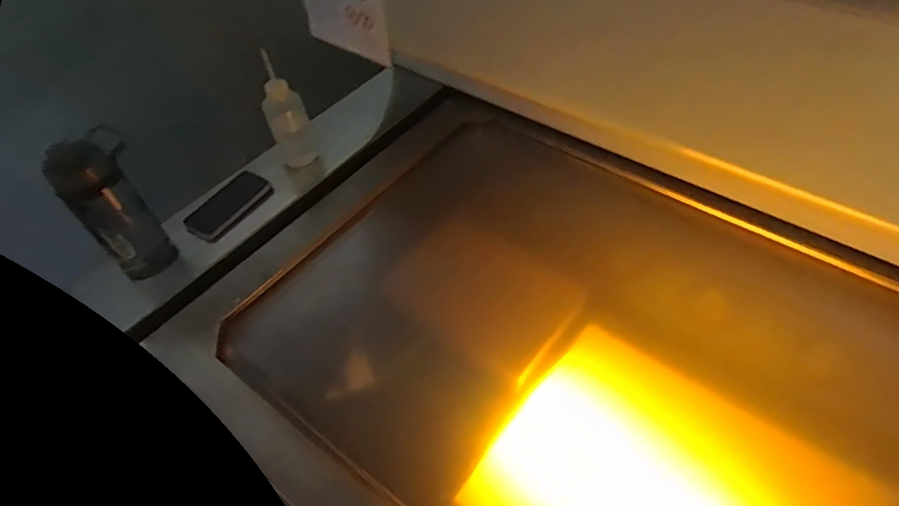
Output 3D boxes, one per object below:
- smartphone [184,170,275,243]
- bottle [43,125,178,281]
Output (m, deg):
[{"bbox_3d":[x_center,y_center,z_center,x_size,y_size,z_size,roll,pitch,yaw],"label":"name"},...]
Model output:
[{"bbox_3d":[-0.388,-0.083,0.911,0.074,0.016,0.151,38,71,2],"label":"smartphone"},{"bbox_3d":[-0.487,-0.060,0.767,0.105,0.262,0.083,-37,59,-24],"label":"bottle"}]

